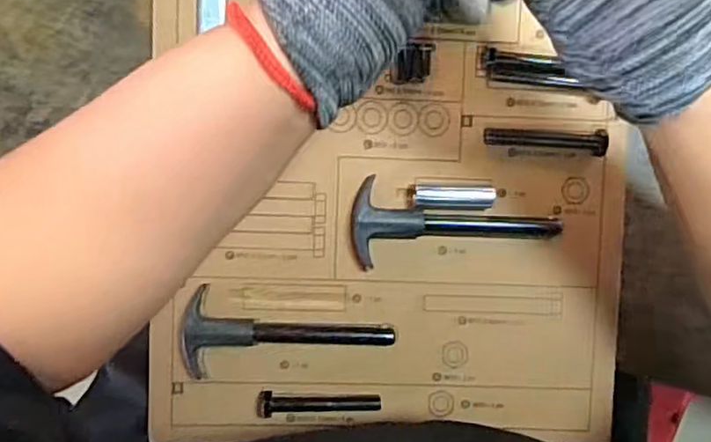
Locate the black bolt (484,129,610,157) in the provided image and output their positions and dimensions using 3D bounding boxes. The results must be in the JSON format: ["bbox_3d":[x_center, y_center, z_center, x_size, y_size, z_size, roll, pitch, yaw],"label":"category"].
[{"bbox_3d":[0.121,-0.052,0.406,0.075,0.010,0.014,5,95,9],"label":"black bolt"}]

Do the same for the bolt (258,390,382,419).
[{"bbox_3d":[-0.023,0.119,0.404,0.078,0.012,0.016,3,95,-4],"label":"bolt"}]

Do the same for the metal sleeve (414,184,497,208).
[{"bbox_3d":[0.063,-0.016,0.403,0.052,0.010,0.014,1,95,-3],"label":"metal sleeve"}]

